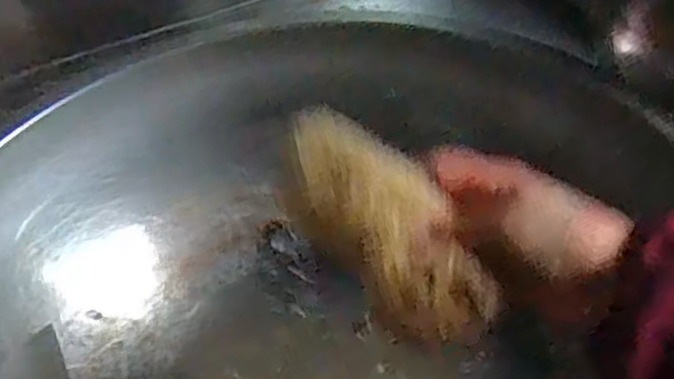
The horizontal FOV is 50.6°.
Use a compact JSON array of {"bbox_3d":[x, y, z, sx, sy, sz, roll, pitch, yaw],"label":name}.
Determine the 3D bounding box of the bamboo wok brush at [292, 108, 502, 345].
[{"bbox_3d":[0.026,0.019,0.381,0.061,0.041,0.145,-31,74,-21],"label":"bamboo wok brush"}]

